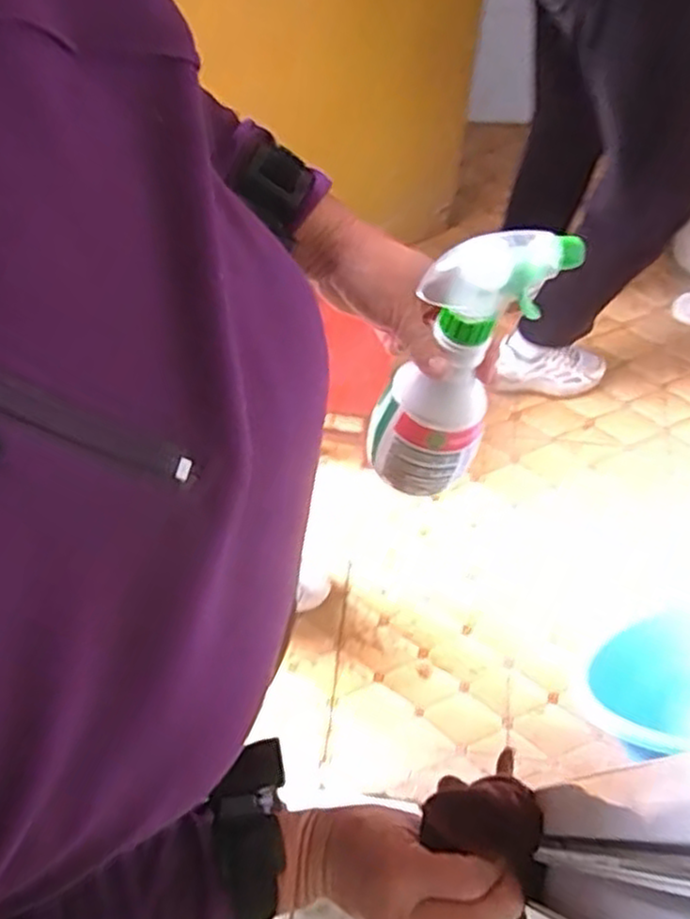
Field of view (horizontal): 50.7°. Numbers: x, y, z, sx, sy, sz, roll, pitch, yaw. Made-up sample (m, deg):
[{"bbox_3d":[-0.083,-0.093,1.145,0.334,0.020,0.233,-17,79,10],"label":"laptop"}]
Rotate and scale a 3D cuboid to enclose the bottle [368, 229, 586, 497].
[{"bbox_3d":[0.067,-0.053,0.465,0.062,0.208,0.061,-28,63,-38],"label":"bottle"}]

